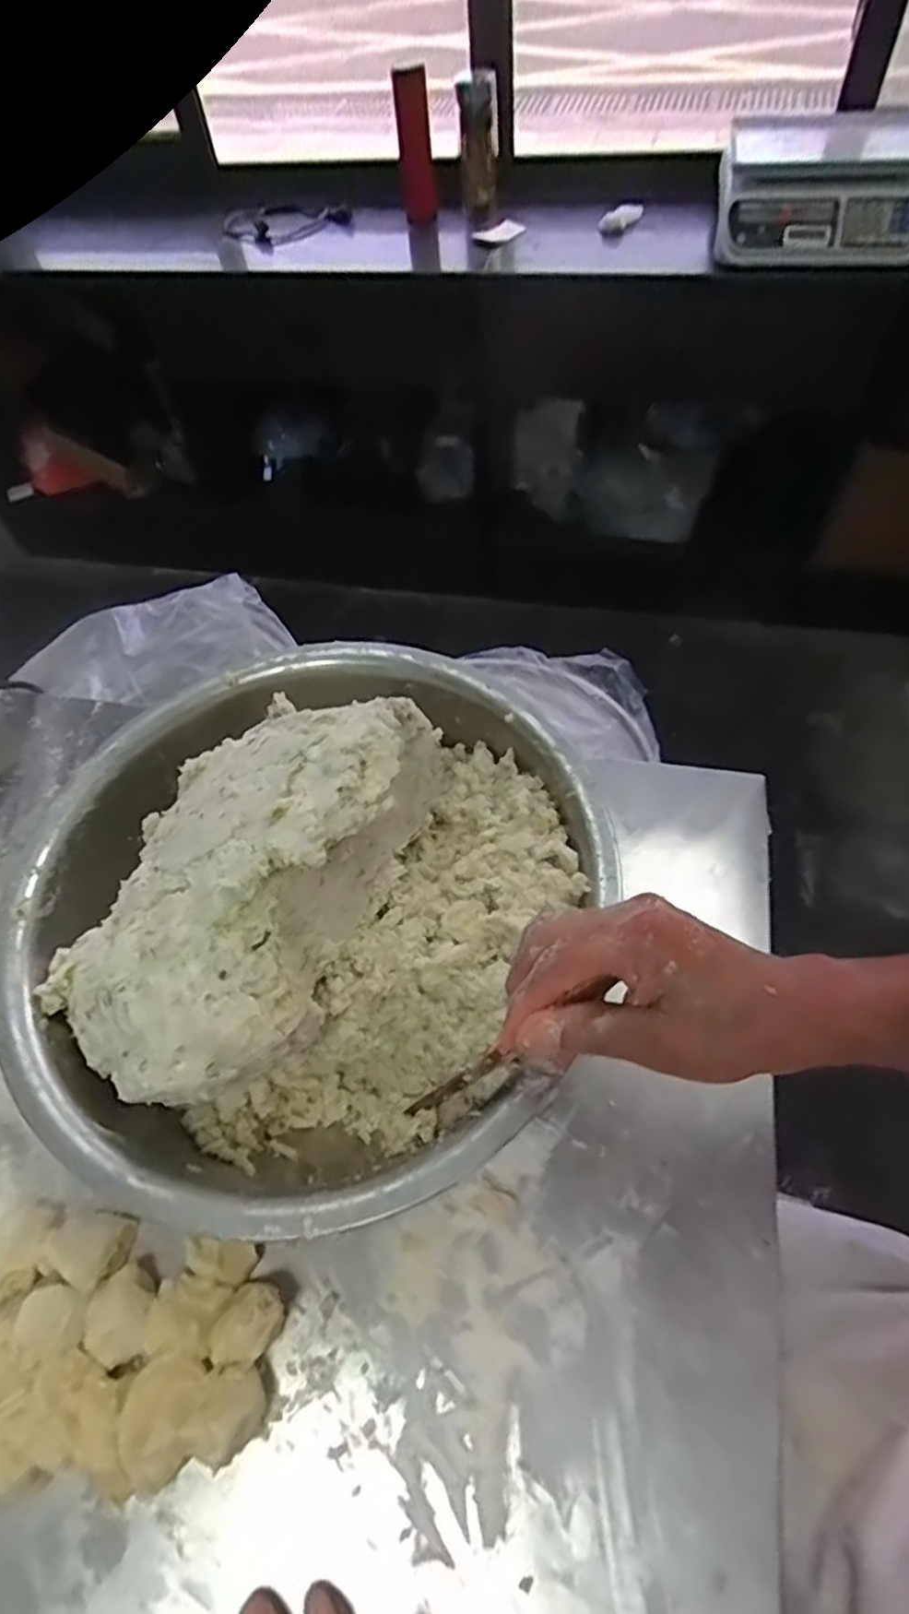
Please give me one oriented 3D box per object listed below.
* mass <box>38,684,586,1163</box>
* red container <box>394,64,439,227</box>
[{"bbox_3d":[-0.077,0.058,0.456,0.245,0.174,0.302,31,66,22],"label":"mass"},{"bbox_3d":[-0.078,-1.322,1.423,0.065,0.230,0.064,-8,58,0],"label":"red container"}]

